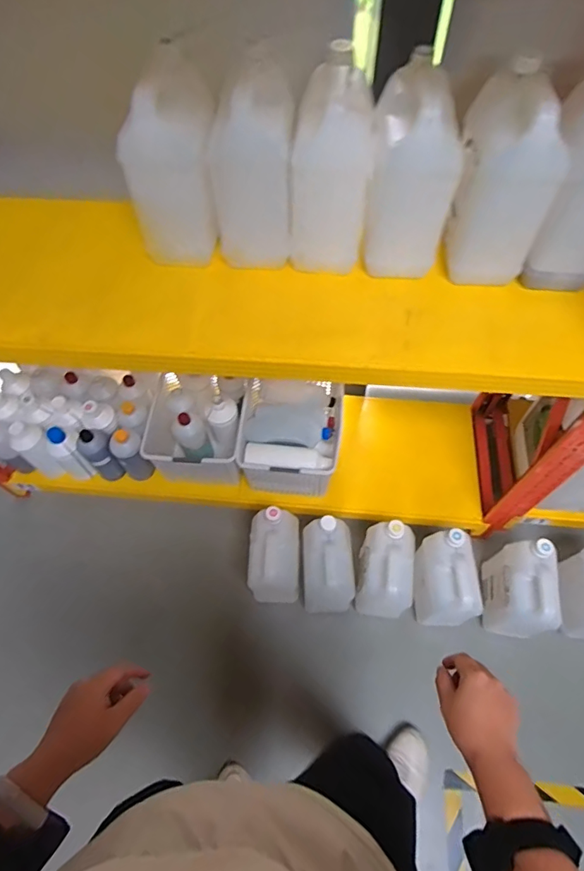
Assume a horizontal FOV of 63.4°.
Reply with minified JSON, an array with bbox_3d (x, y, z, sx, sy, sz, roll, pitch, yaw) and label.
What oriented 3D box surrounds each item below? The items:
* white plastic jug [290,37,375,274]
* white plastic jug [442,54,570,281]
[{"bbox_3d":[0.065,-0.448,0.795,0.134,0.277,0.164,5,61,4],"label":"white plastic jug"},{"bbox_3d":[0.339,-0.411,0.770,0.136,0.277,0.151,6,61,4],"label":"white plastic jug"}]

